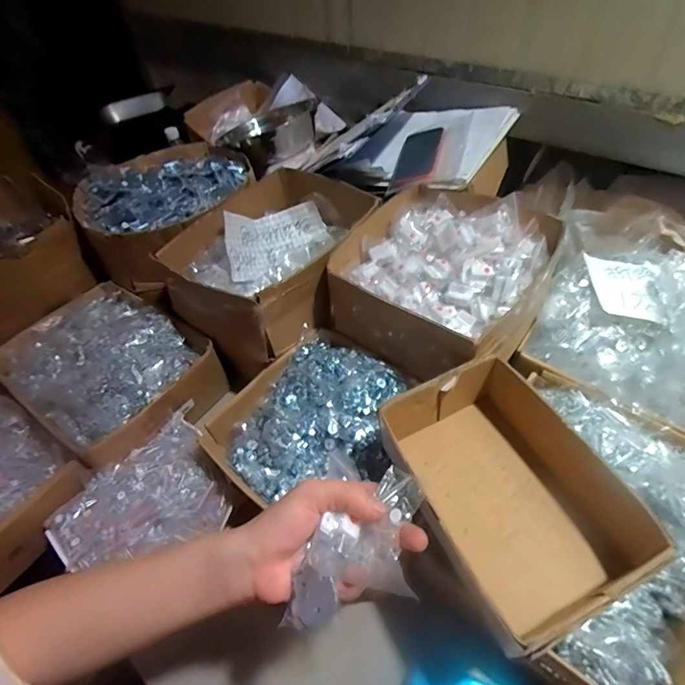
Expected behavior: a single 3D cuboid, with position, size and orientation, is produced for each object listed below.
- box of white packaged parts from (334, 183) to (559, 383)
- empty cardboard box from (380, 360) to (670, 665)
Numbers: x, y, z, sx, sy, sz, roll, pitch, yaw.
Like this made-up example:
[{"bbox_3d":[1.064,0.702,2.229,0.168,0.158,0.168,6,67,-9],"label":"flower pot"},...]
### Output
[{"bbox_3d":[0.158,-0.098,0.674,0.284,0.128,0.302,27,57,26],"label":"box of white packaged parts"},{"bbox_3d":[0.171,0.160,0.459,0.164,0.110,0.253,-22,50,-13],"label":"empty cardboard box"}]

